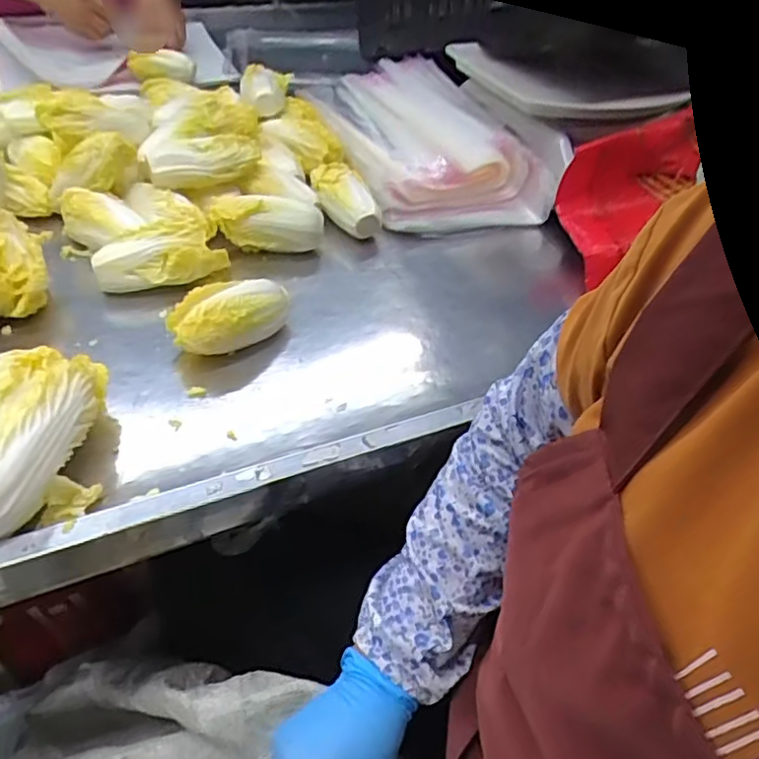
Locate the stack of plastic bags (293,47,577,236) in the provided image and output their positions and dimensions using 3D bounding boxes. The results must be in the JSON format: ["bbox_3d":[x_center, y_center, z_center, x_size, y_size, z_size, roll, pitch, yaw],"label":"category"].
[{"bbox_3d":[0.056,-0.337,0.882,0.237,0.082,0.378,-11,46,-18],"label":"stack of plastic bags"}]

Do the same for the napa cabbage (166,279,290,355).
[{"bbox_3d":[-0.132,-0.057,0.585,0.110,0.043,0.053,-22,51,-27],"label":"napa cabbage"}]

